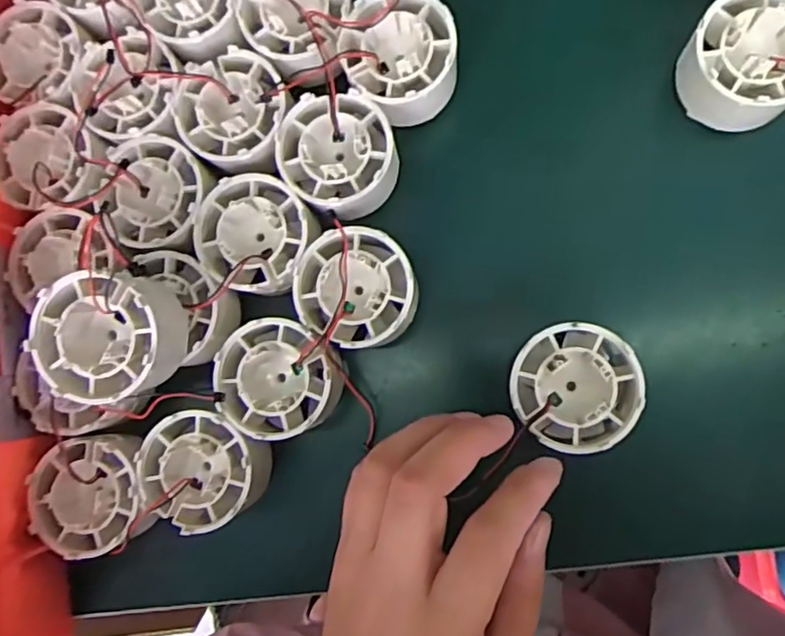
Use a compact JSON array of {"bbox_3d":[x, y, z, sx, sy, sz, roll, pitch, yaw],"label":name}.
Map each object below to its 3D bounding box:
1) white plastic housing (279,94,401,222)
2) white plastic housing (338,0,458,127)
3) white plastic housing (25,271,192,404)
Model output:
[{"bbox_3d":[-0.024,-0.073,0.288,0.053,0.032,0.048,40,91,9],"label":"white plastic housing"},{"bbox_3d":[0.005,-0.119,0.286,0.049,0.032,0.054,-40,81,2],"label":"white plastic housing"},{"bbox_3d":[-0.115,0.008,0.262,0.051,0.045,0.050,-6,84,7],"label":"white plastic housing"}]

